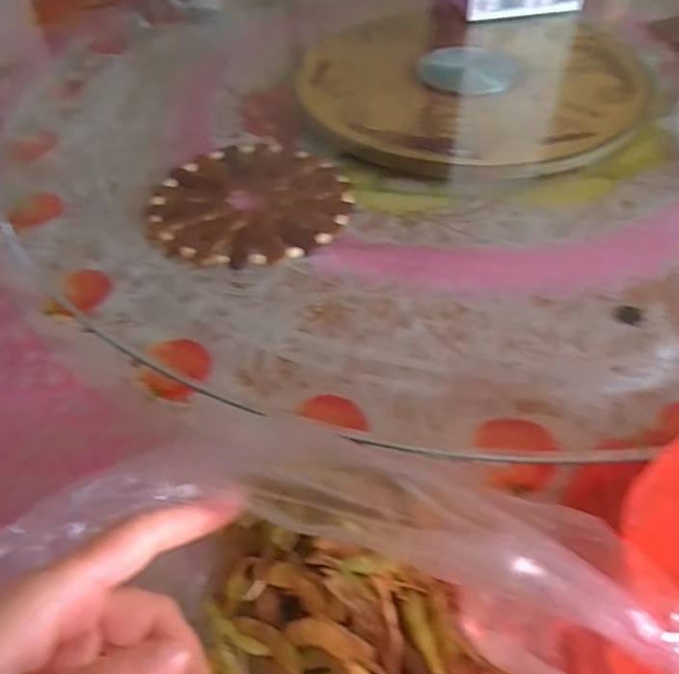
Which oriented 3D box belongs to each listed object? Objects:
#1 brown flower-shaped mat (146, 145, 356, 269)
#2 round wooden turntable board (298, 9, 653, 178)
[{"bbox_3d":[-0.069,-0.109,0.477,0.152,0.013,0.155,-6,49,-2],"label":"brown flower-shaped mat"},{"bbox_3d":[0.123,-0.254,0.573,0.313,0.031,0.302,-2,49,2],"label":"round wooden turntable board"}]

